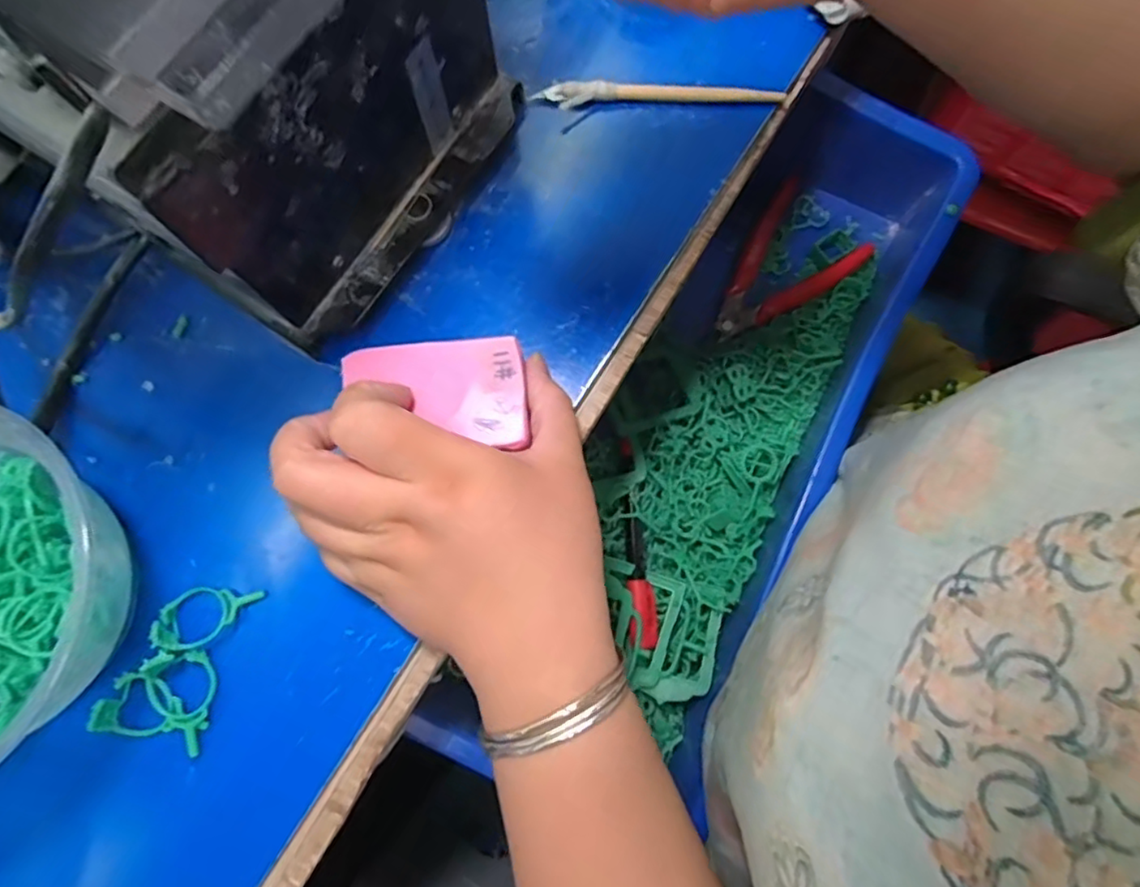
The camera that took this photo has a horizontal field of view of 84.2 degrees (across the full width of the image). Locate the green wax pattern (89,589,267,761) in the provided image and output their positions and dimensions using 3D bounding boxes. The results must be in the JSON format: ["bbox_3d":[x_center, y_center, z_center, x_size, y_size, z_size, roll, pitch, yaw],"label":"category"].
[{"bbox_3d":[-0.152,0.084,0.244,0.039,0.016,0.063,18,78,5],"label":"green wax pattern"}]

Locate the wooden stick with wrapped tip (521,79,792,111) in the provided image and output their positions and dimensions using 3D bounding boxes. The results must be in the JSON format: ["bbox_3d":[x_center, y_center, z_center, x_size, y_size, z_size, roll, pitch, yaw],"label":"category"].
[{"bbox_3d":[0.042,-0.166,0.298,0.117,0.010,0.008,0,77,1],"label":"wooden stick with wrapped tip"}]

